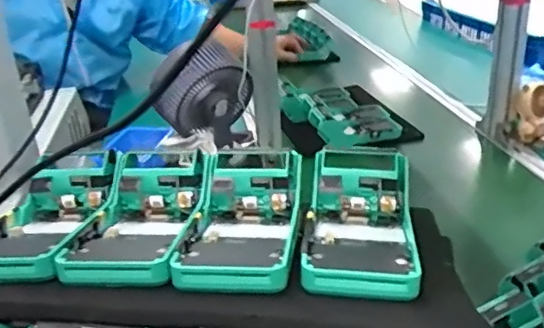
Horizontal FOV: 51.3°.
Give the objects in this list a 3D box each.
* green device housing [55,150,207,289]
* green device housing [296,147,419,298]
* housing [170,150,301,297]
[{"bbox_3d":[-0.096,0.043,0.425,0.075,0.043,0.155,-2,20,4],"label":"green device housing"},{"bbox_3d":[0.062,0.043,0.408,0.076,0.046,0.162,1,21,9],"label":"green device housing"},{"bbox_3d":[-0.021,0.043,0.417,0.074,0.040,0.158,0,20,7],"label":"housing"}]

